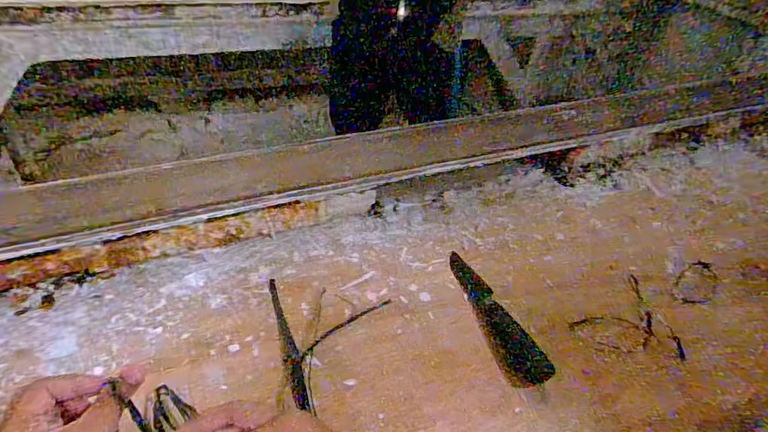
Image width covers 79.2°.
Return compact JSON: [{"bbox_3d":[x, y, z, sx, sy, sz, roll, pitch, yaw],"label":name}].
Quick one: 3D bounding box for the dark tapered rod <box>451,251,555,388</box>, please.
[{"bbox_3d":[0.122,0.110,0.539,0.048,0.016,0.193,-9,42,-18],"label":"dark tapered rod"}]

